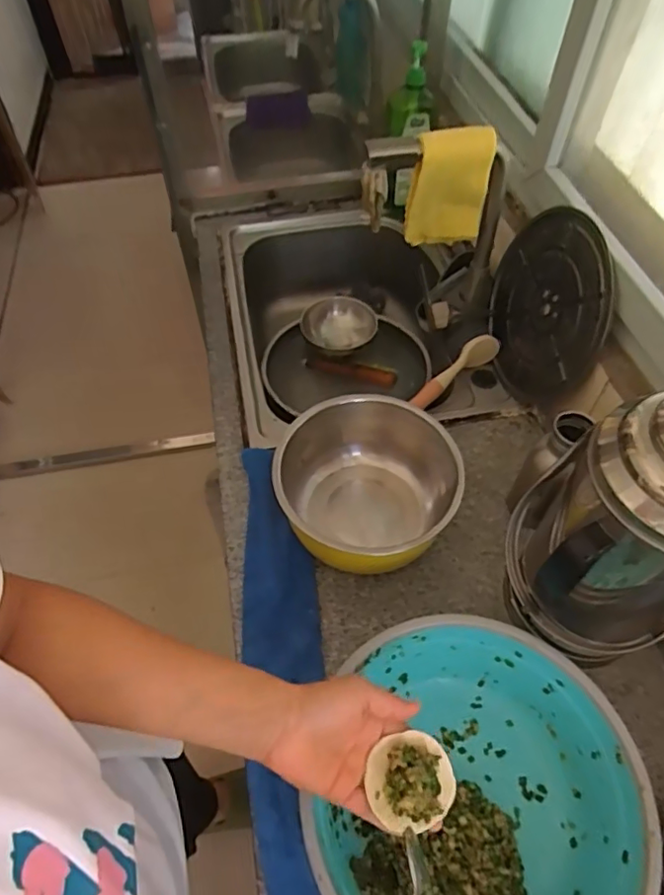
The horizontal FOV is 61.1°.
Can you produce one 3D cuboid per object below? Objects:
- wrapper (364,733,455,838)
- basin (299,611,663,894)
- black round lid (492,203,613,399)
[{"bbox_3d":[0.062,0.261,0.440,0.066,0.013,0.062,-19,57,-13],"label":"wrapper"},{"bbox_3d":[0.124,0.324,0.525,0.284,0.113,0.289,15,56,10],"label":"basin"},{"bbox_3d":[0.304,-0.192,0.789,0.022,0.256,0.229,-2,16,-17],"label":"black round lid"}]

